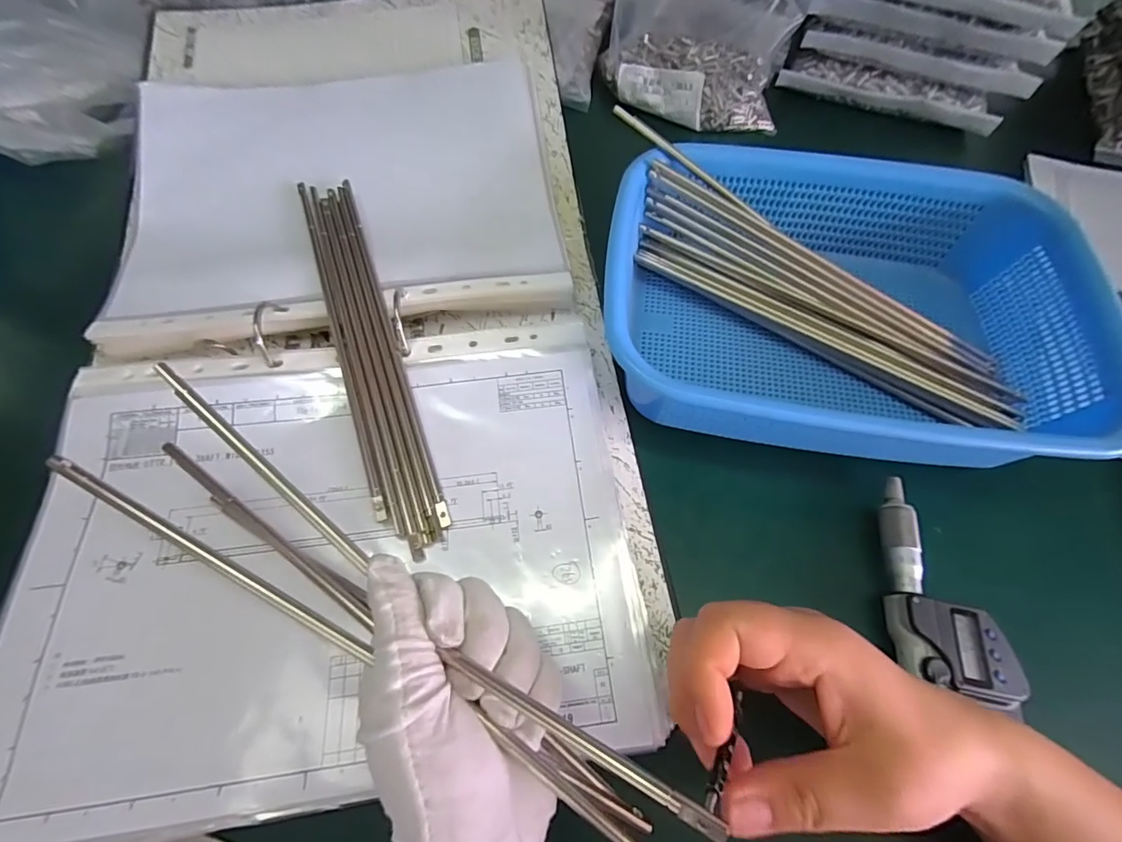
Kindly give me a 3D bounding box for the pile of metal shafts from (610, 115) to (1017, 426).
[{"bbox_3d":[0.164,-0.087,0.330,0.292,0.062,0.059,29,67,10],"label":"pile of metal shafts"}]

